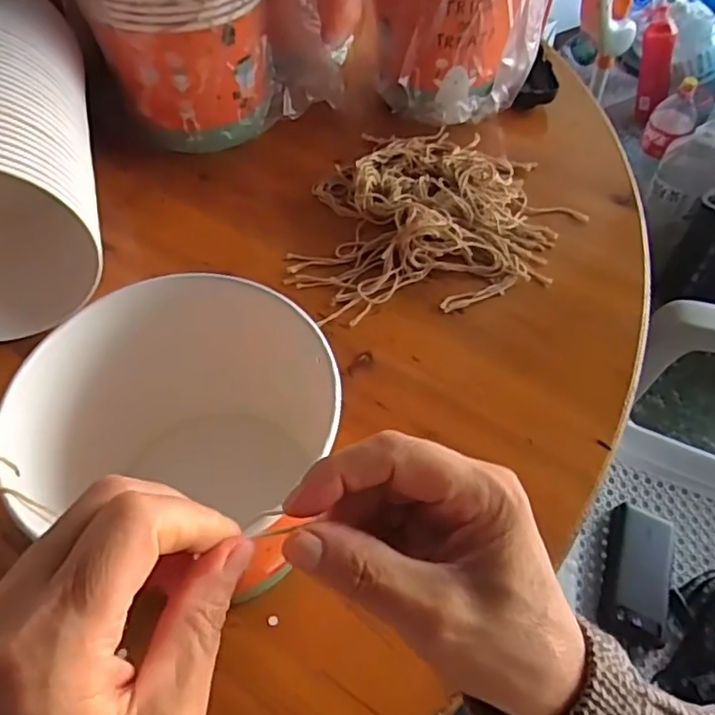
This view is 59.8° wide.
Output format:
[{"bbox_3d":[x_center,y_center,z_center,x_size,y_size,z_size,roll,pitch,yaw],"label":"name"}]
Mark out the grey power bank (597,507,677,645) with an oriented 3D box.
[{"bbox_3d":[0.335,0.255,0.741,0.074,0.032,0.152,15,56,10],"label":"grey power bank"}]

